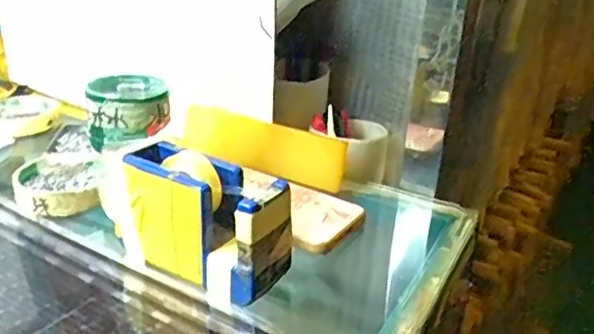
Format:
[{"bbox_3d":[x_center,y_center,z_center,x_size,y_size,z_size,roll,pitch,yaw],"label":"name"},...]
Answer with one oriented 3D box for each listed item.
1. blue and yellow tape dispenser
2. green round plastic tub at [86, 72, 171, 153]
[{"bbox_3d":[-0.062,0.037,0.410,0.120,0.081,0.050,15,29,27],"label":"blue and yellow tape dispenser"},{"bbox_3d":[-0.136,-0.049,0.474,0.062,0.043,0.069,-6,26,-14],"label":"green round plastic tub"}]

